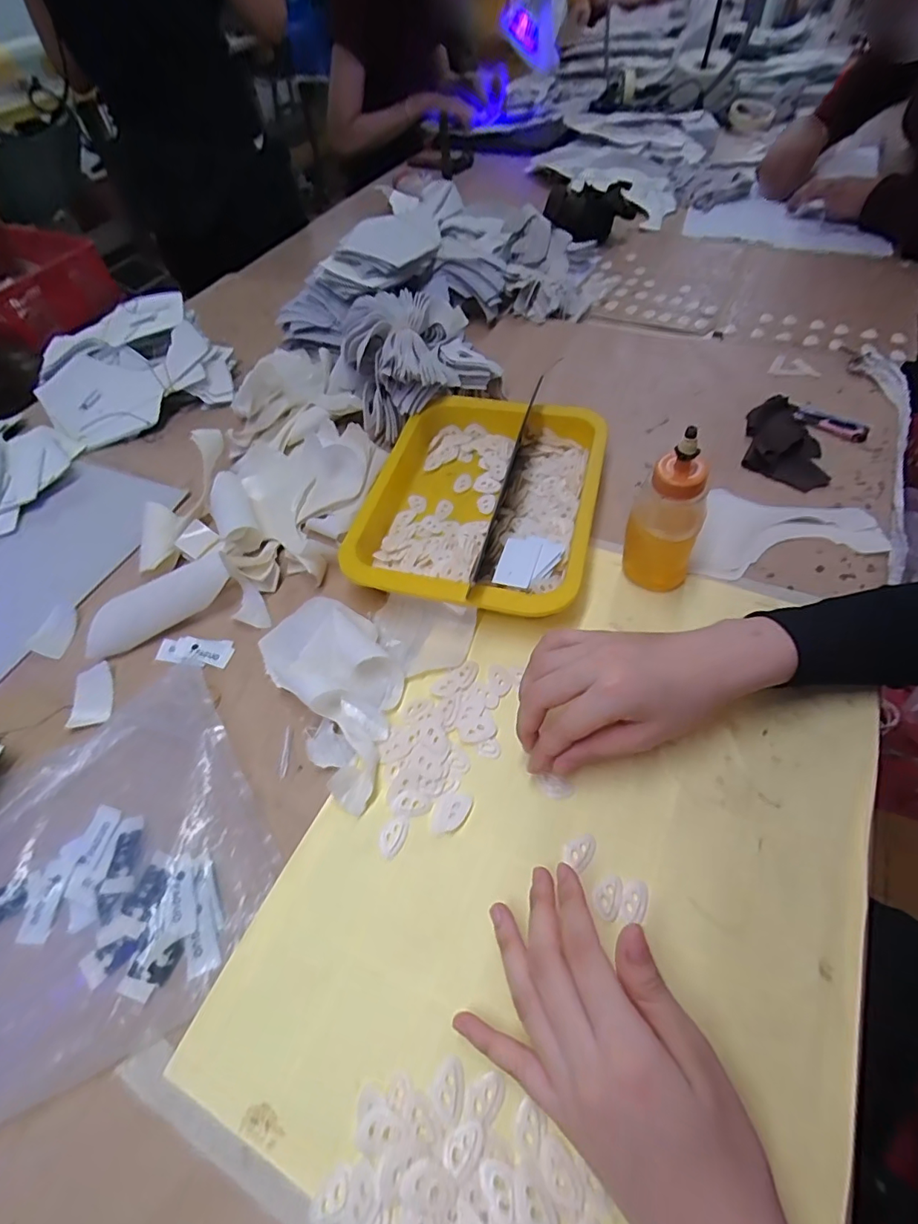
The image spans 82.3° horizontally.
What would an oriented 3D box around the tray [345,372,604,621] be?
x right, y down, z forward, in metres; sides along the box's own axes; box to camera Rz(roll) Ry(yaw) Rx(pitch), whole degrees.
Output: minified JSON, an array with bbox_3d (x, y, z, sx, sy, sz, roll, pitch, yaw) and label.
[{"bbox_3d":[0.021,-0.100,0.482,0.198,0.045,0.245,11,56,13],"label":"tray"}]

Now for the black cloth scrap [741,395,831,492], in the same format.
[{"bbox_3d":[0.320,-0.170,0.512,0.071,0.018,0.118,14,57,15],"label":"black cloth scrap"}]

